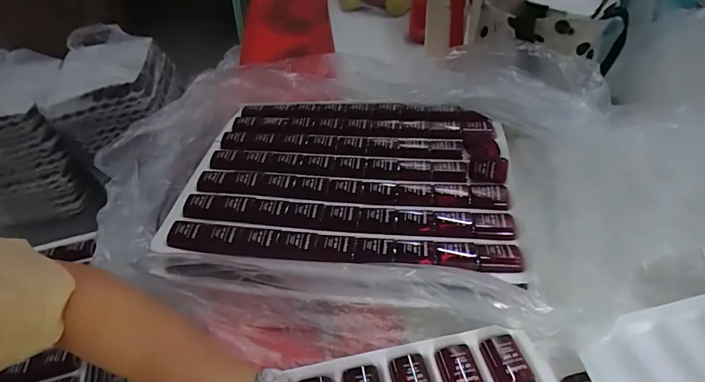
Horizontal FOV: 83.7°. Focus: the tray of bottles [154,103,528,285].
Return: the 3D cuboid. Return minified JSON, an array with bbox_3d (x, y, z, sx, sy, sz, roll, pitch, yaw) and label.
[{"bbox_3d":[-0.005,-0.022,0.492,0.380,0.035,0.303,4,43,8],"label":"tray of bottles"}]

